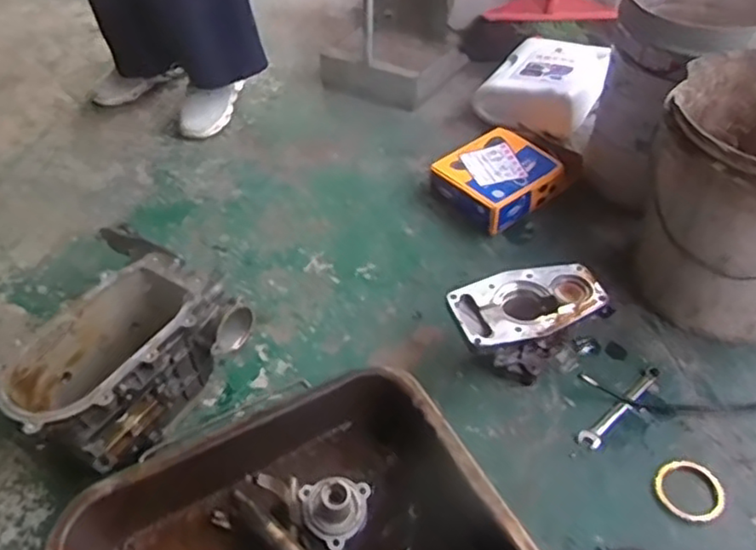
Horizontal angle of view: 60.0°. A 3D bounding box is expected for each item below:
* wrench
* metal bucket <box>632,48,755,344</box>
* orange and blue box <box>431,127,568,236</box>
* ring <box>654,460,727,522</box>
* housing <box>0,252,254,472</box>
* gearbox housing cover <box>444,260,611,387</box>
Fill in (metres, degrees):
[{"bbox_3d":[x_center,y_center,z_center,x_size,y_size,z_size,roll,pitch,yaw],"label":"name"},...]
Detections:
[{"bbox_3d":[0.332,0.180,0.891,0.169,0.008,0.027,-33,54,-27],"label":"wrench"},{"bbox_3d":[0.523,-0.097,0.932,0.273,0.318,0.290,21,50,20],"label":"metal bucket"},{"bbox_3d":[0.221,-0.172,1.198,0.181,0.075,0.183,-33,54,-27],"label":"orange and blue box"},{"bbox_3d":[0.385,0.262,0.802,0.078,0.009,0.078,-1,47,1],"label":"ring"},{"bbox_3d":[-0.332,0.121,0.876,0.180,0.158,0.287,28,53,25],"label":"housing"},{"bbox_3d":[0.212,0.073,0.923,0.220,0.123,0.107,-15,48,-12],"label":"gearbox housing cover"}]

